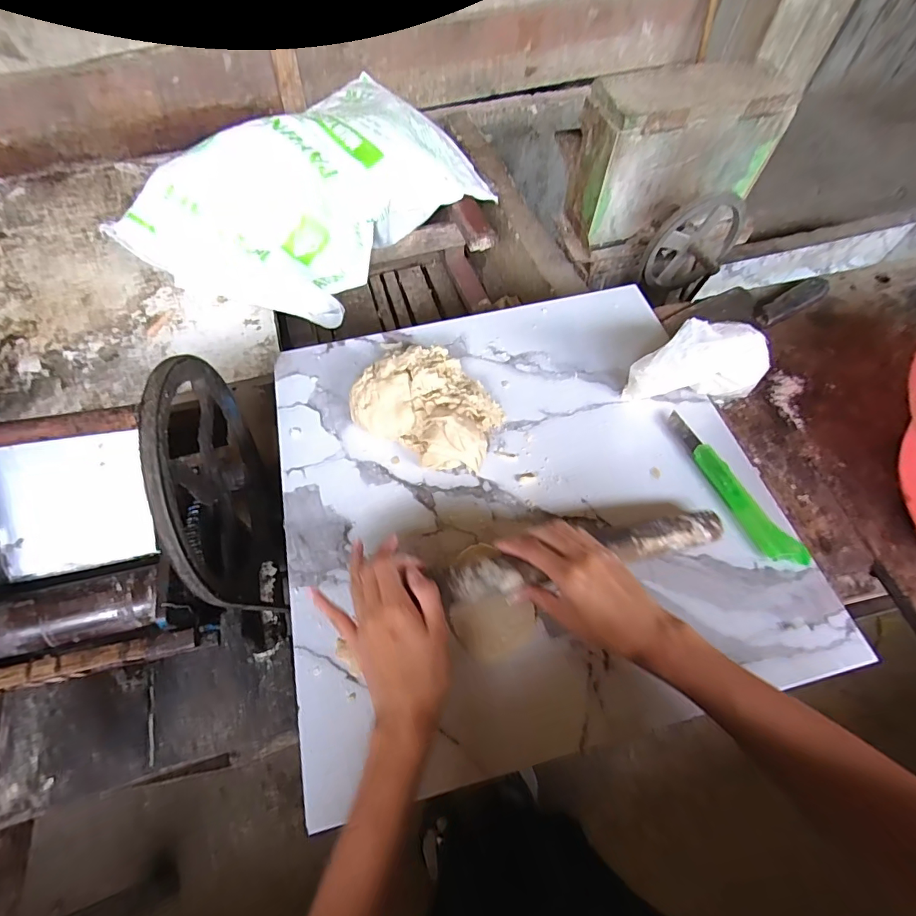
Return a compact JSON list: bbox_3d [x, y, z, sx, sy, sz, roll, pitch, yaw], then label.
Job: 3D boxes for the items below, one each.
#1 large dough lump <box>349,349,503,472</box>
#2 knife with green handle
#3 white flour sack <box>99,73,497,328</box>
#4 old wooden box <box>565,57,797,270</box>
[{"bbox_3d":[-0.027,-0.060,0.515,0.162,0.062,0.126,33,64,15],"label":"large dough lump"},{"bbox_3d":[0.279,0.030,0.484,0.032,0.020,0.188,-23,64,-15],"label":"knife with green handle"},{"bbox_3d":[-0.262,-0.530,0.941,0.393,0.210,0.669,35,65,16],"label":"white flour sack"},{"bbox_3d":[0.399,-0.573,0.906,0.360,0.255,0.162,-17,63,-12],"label":"old wooden box"}]

